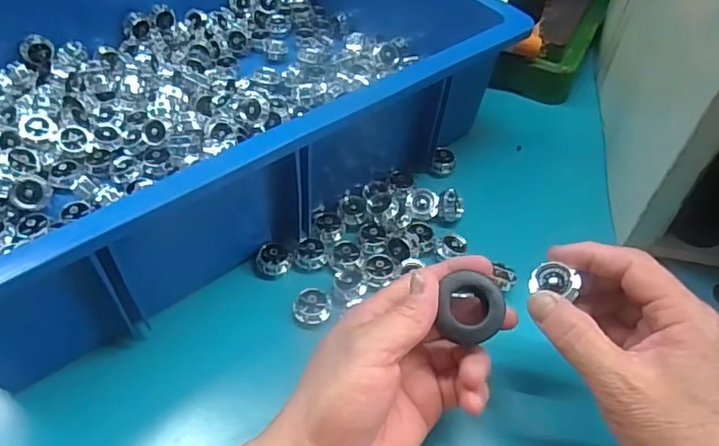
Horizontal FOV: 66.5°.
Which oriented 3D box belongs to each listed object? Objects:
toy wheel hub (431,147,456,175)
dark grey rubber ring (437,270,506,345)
[{"bbox_3d":[0.071,-0.052,0.458,0.019,0.015,0.021,13,53,8],"label":"toy wheel hub"},{"bbox_3d":[0.059,0.044,0.287,0.032,0.013,0.032,8,85,-2],"label":"dark grey rubber ring"}]

